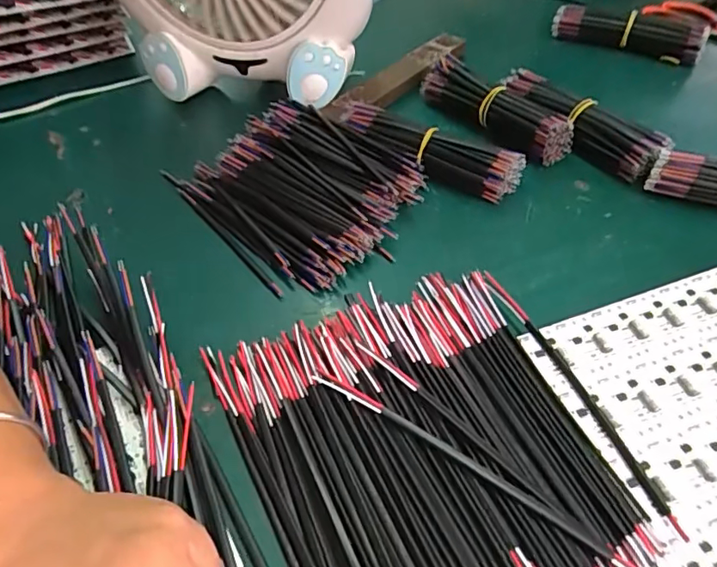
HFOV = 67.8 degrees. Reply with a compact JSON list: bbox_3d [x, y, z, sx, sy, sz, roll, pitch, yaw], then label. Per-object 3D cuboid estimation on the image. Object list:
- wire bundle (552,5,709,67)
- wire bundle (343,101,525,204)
[{"bbox_3d":[0.273,-0.257,0.545,0.144,0.035,0.032,20,53,19],"label":"wire bundle"},{"bbox_3d":[0.054,-0.105,0.422,0.144,0.034,0.034,21,54,20],"label":"wire bundle"}]

